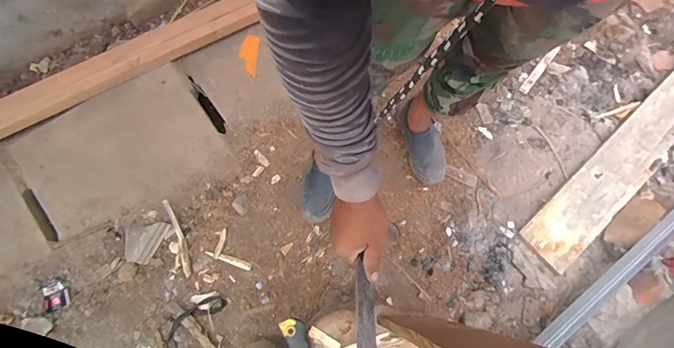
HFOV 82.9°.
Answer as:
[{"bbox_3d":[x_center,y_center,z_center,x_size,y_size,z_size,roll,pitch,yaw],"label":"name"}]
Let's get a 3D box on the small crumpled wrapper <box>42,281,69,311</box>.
[{"bbox_3d":[-0.829,0.359,1.122,0.068,0.011,0.078,-21,74,-6],"label":"small crumpled wrapper"}]

